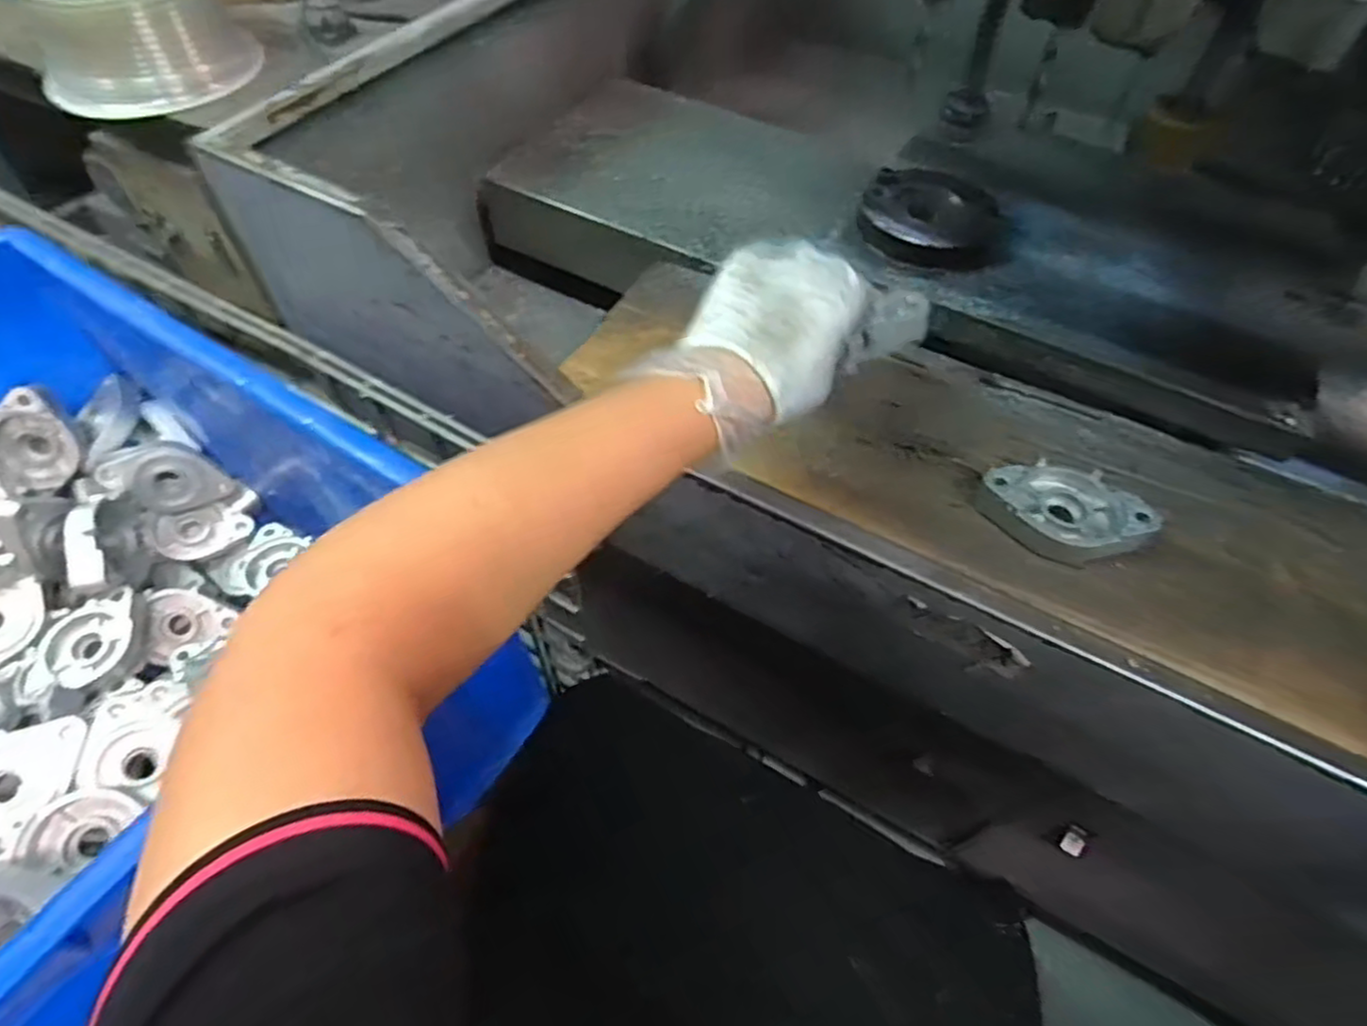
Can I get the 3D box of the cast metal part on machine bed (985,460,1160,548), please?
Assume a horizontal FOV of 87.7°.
[{"bbox_3d":[0.246,-0.007,0.452,0.101,0.015,0.058,8,55,3],"label":"cast metal part on machine bed"}]

